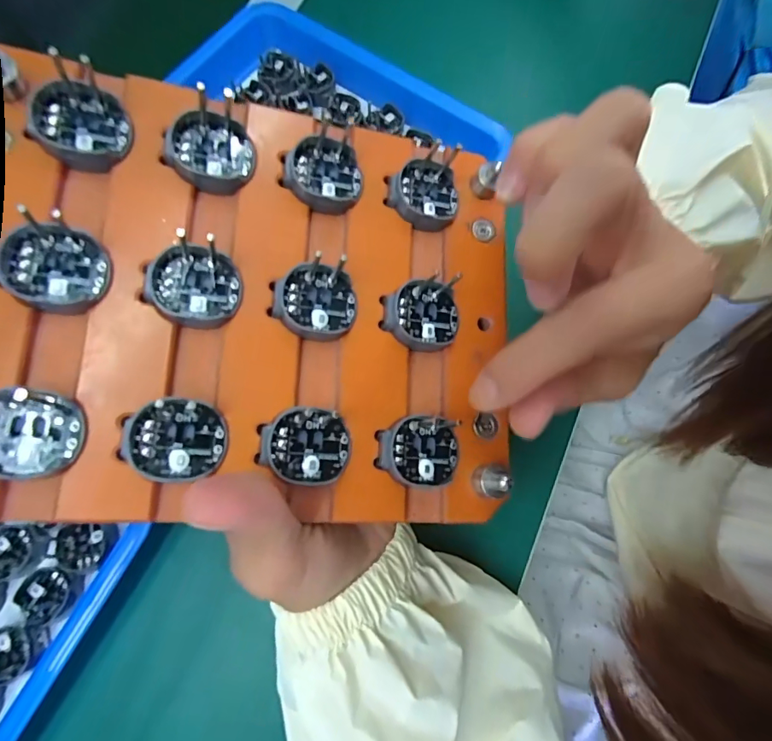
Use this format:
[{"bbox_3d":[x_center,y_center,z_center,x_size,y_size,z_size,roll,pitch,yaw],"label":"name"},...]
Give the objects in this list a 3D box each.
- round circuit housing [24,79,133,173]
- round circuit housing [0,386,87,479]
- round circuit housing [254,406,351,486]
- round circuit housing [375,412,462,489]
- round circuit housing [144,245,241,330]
[{"bbox_3d":[-0.101,-0.080,0.161,0.028,0.013,0.028,-39,98,-17],"label":"round circuit housing"},{"bbox_3d":[-0.103,0.019,0.139,0.034,0.011,0.028,-11,87,-13],"label":"round circuit housing"},{"bbox_3d":[-0.028,0.026,0.162,0.030,0.010,0.024,5,77,-16],"label":"round circuit housing"},{"bbox_3d":[0.011,0.029,0.173,0.030,0.009,0.024,7,76,-15],"label":"round circuit housing"},{"bbox_3d":[-0.064,-0.027,0.161,0.029,0.012,0.029,3,77,-15],"label":"round circuit housing"}]

